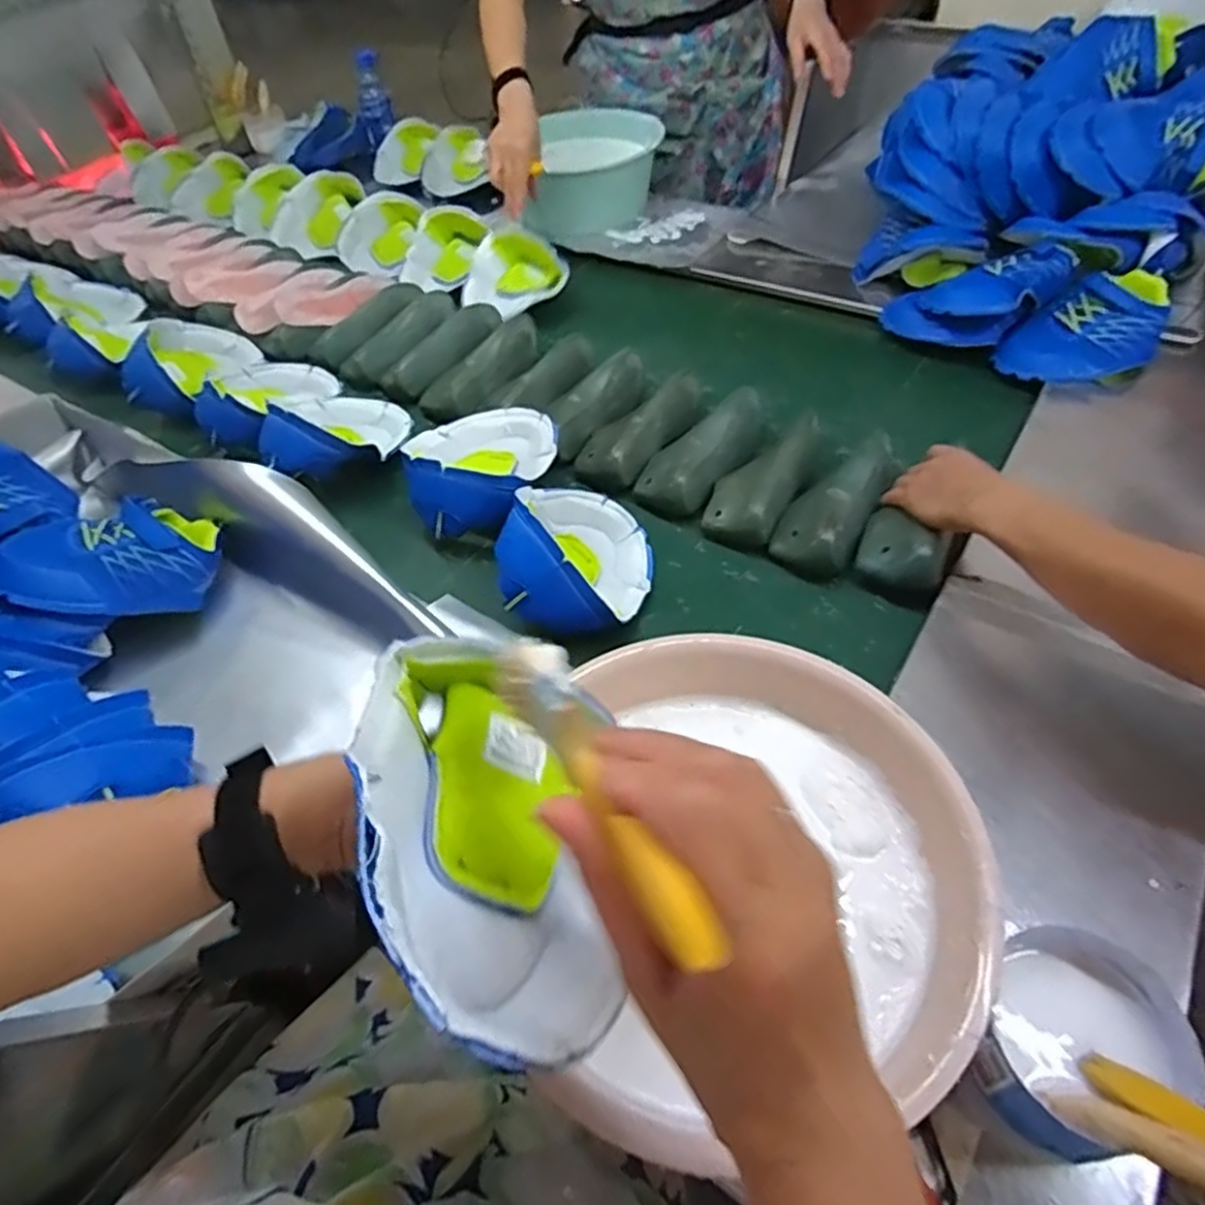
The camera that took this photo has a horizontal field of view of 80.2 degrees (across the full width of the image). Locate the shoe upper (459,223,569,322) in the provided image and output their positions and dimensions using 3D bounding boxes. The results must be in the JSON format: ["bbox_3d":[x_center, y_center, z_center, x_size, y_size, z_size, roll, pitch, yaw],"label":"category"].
[{"bbox_3d":[-0.153,-0.543,1.175,0.157,0.058,0.173,-25,52,-15],"label":"shoe upper"}]

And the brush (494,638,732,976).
[{"bbox_3d":[-0.004,0.053,0.238,0.028,0.012,0.155,-23,31,-13],"label":"brush"}]

